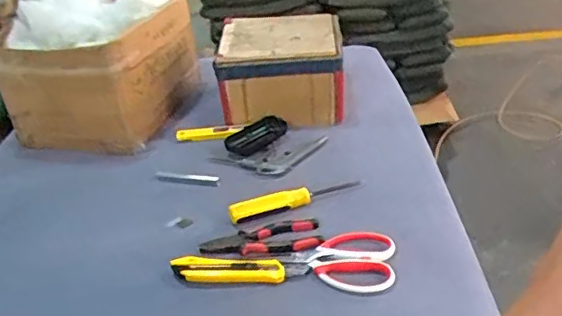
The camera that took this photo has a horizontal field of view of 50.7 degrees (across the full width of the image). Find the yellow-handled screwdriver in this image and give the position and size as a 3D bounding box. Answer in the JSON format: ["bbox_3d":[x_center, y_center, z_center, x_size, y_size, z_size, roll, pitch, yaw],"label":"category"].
[{"bbox_3d":[0.021,0.055,0.833,0.191,0.026,0.028,-16,32,-17],"label":"yellow-handled screwdriver"}]

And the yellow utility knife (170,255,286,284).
[{"bbox_3d":[-0.065,0.135,0.721,0.136,0.017,0.036,0,31,9],"label":"yellow utility knife"}]

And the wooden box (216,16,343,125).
[{"bbox_3d":[0.003,-0.154,1.074,0.209,0.150,0.203,-4,31,2],"label":"wooden box"}]

